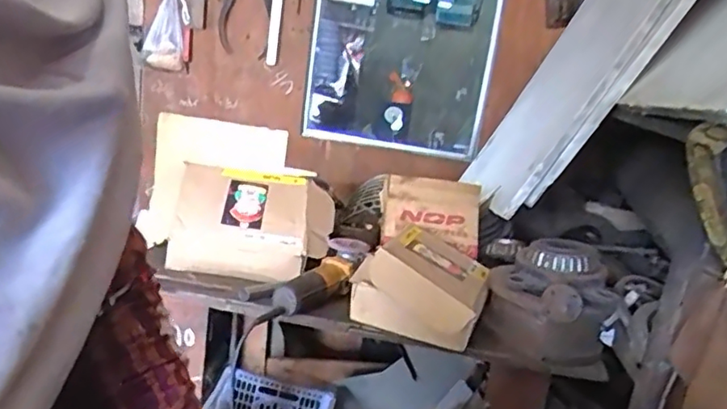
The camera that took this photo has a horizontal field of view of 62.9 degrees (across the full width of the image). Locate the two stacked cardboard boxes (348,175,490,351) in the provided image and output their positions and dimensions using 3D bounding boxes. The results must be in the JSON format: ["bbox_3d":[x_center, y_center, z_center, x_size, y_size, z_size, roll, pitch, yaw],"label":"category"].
[{"bbox_3d":[0.128,0.084,1.187,0.242,0.128,0.473,10,25,10],"label":"two stacked cardboard boxes"}]

